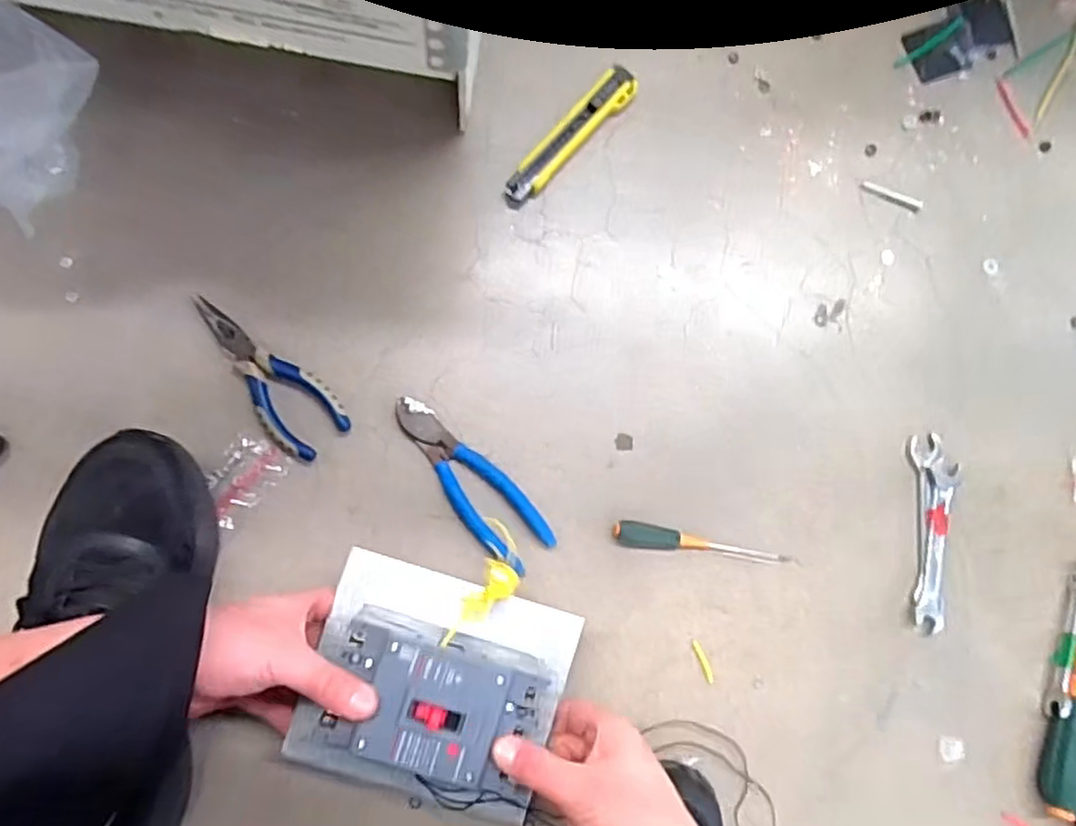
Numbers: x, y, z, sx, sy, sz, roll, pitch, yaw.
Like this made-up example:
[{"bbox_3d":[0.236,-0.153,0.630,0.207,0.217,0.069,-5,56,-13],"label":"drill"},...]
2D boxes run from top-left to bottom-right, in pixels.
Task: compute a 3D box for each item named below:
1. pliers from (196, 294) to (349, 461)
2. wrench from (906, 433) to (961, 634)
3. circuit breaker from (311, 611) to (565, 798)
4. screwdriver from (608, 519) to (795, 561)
[{"bbox_3d":[-0.219,-0.034,0.543,0.056,0.013,0.157,-42,88,-10],"label":"pliers"},{"bbox_3d":[0.337,0.102,0.584,0.037,0.010,0.163,6,81,-5],"label":"wrench"},{"bbox_3d":[-0.064,0.186,0.450,0.137,0.064,0.088,18,81,-3],"label":"circuit breaker"},{"bbox_3d":[0.139,0.106,0.562,0.155,0.016,0.020,6,81,-5],"label":"screwdriver"}]

